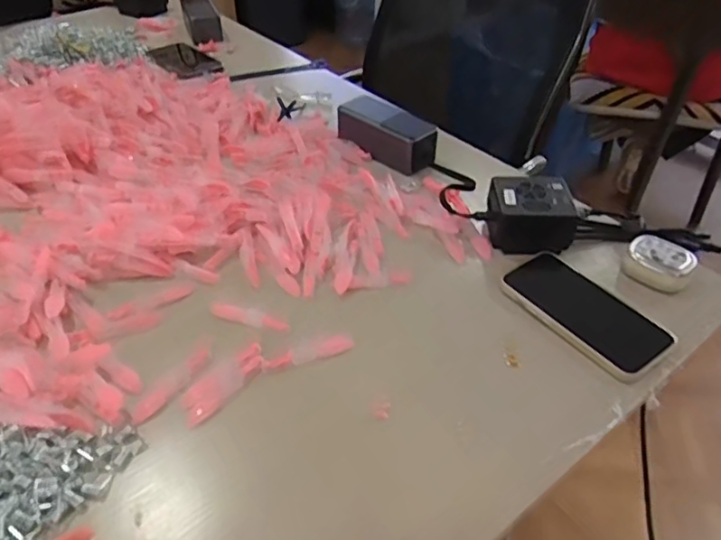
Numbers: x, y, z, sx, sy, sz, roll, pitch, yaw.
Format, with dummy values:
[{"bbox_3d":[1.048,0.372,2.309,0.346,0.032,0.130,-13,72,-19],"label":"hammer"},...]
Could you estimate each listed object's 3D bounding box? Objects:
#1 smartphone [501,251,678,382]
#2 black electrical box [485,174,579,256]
[{"bbox_3d":[0.199,0.035,0.521,0.084,0.018,0.145,-27,54,-30],"label":"smartphone"},{"bbox_3d":[0.174,-0.059,0.594,0.081,0.044,0.080,-4,44,-5],"label":"black electrical box"}]

